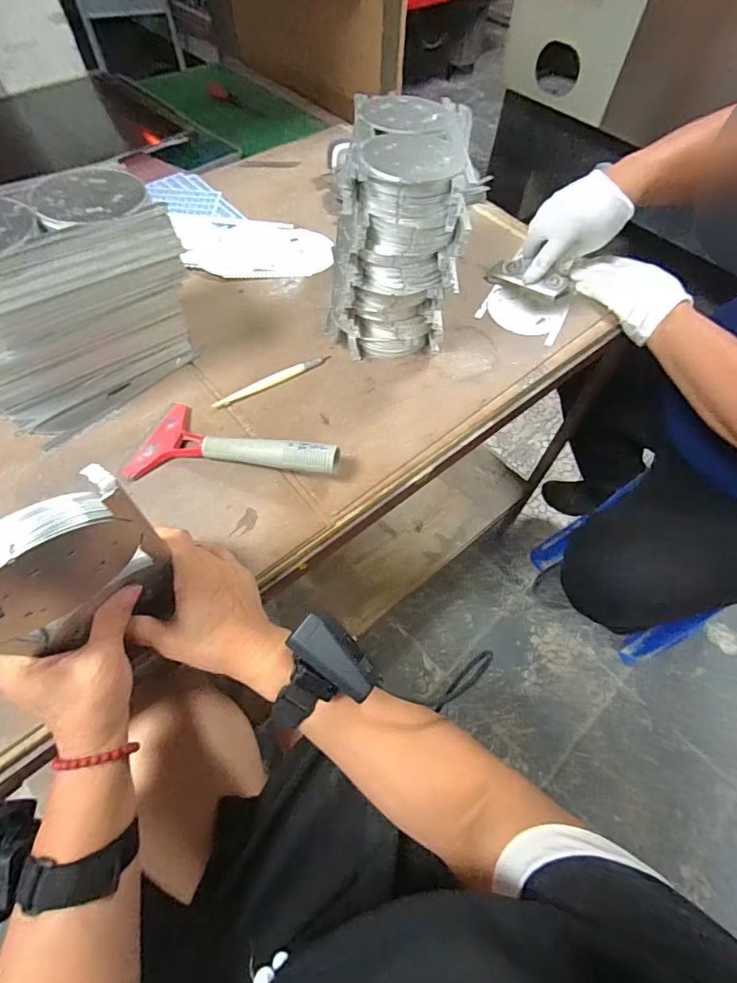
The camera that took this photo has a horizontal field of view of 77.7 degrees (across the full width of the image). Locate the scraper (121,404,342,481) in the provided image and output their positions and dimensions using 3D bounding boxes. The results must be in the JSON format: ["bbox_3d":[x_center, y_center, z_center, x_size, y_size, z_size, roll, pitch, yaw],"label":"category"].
[{"bbox_3d":[-0.132,-0.052,0.463,0.207,0.039,0.091,5,60,2],"label":"scraper"}]

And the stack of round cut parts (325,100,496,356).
[{"bbox_3d":[0.031,-0.293,0.518,0.134,0.189,0.203,5,60,2],"label":"stack of round cut parts"}]

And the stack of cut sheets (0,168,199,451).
[{"bbox_3d":[-0.297,-0.185,0.454,0.216,0.174,0.116,-38,67,-20],"label":"stack of cut sheets"}]

